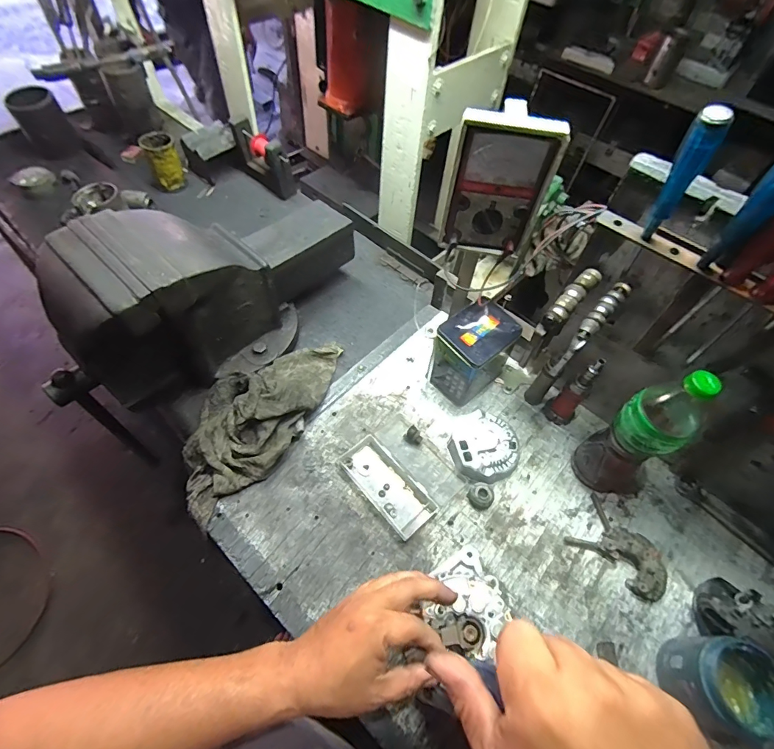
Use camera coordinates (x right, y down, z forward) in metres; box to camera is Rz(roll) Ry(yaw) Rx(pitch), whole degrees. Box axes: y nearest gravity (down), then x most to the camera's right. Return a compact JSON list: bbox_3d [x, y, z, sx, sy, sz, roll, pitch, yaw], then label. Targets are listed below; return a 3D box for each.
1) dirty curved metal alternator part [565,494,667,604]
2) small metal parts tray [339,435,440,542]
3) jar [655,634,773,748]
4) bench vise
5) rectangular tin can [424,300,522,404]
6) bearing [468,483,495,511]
[{"bbox_3d":[0.344,0.255,0.601,0.087,0.026,0.133,-37,67,-25],"label":"dirty curved metal alternator part"},{"bbox_3d":[0.001,0.170,0.636,0.070,0.022,0.158,-34,66,-24],"label":"small metal parts tray"},{"bbox_3d":[0.405,0.374,0.485,0.123,0.100,0.107,0,57,-5],"label":"jar"},{"bbox_3d":[-0.286,-0.157,0.702,0.216,0.255,0.571,38,62,19],"label":"bench vise"},{"bbox_3d":[0.145,-0.038,0.714,0.098,0.143,0.131,40,62,20],"label":"rectangular tin can"},{"bbox_3d":[0.146,0.188,0.637,0.037,0.017,0.040,2,57,-3],"label":"bearing"}]

